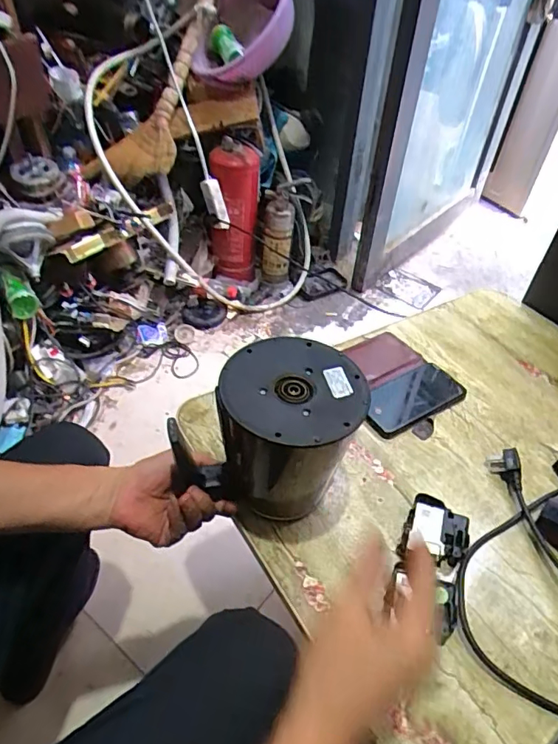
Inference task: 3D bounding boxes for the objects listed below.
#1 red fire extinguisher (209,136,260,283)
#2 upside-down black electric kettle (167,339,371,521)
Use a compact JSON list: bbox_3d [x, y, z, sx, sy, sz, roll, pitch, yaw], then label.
[{"bbox_3d":[-0.132,-0.442,1.486,0.137,0.397,0.111,3,45,-1],"label":"red fire extinguisher"},{"bbox_3d":[-0.002,0.067,0.547,0.157,0.156,0.145,20,47,15],"label":"upside-down black electric kettle"}]

